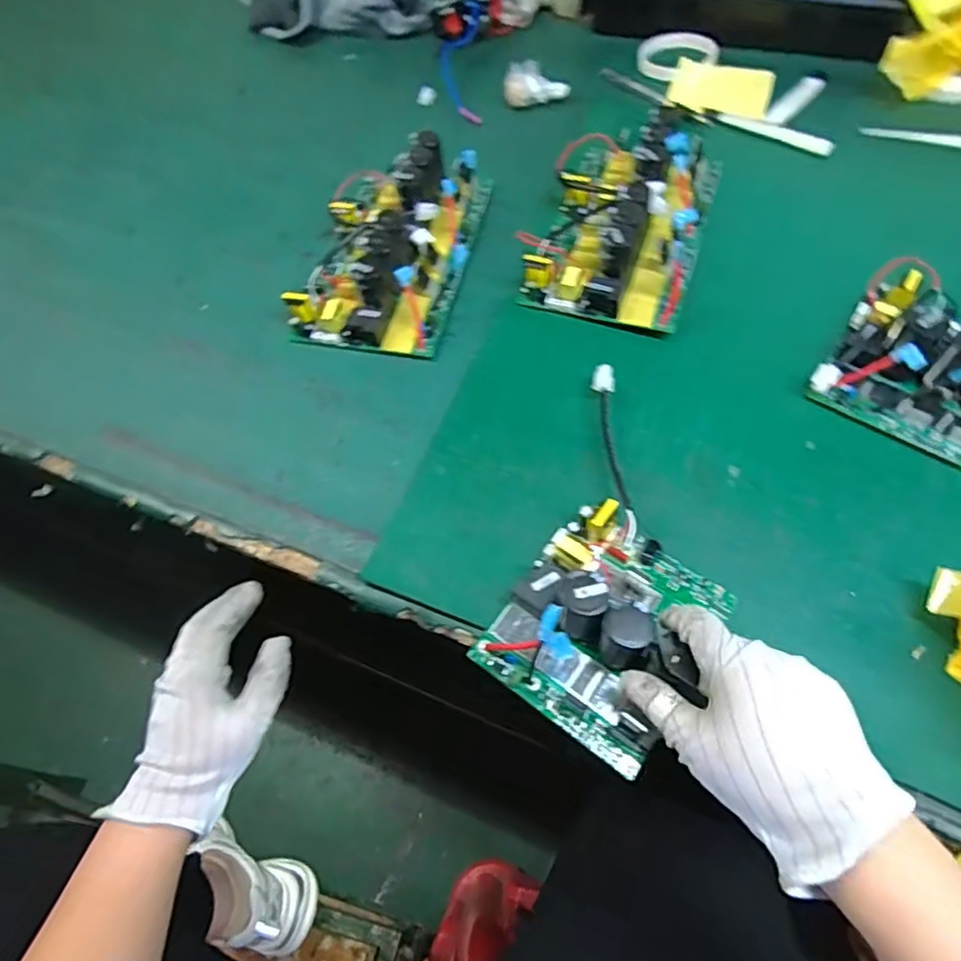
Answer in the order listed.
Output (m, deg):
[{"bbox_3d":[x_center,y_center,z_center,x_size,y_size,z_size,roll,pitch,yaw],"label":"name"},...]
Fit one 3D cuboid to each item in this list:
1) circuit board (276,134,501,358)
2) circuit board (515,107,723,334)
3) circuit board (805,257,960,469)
[{"bbox_3d":[-0.086,-0.233,0.571,0.146,0.053,0.238,8,62,9],"label":"circuit board"},{"bbox_3d":[0.136,-0.257,0.568,0.152,0.060,0.251,14,63,12],"label":"circuit board"},{"bbox_3d":[0.343,-0.101,0.461,0.120,0.058,0.137,31,68,19],"label":"circuit board"}]

